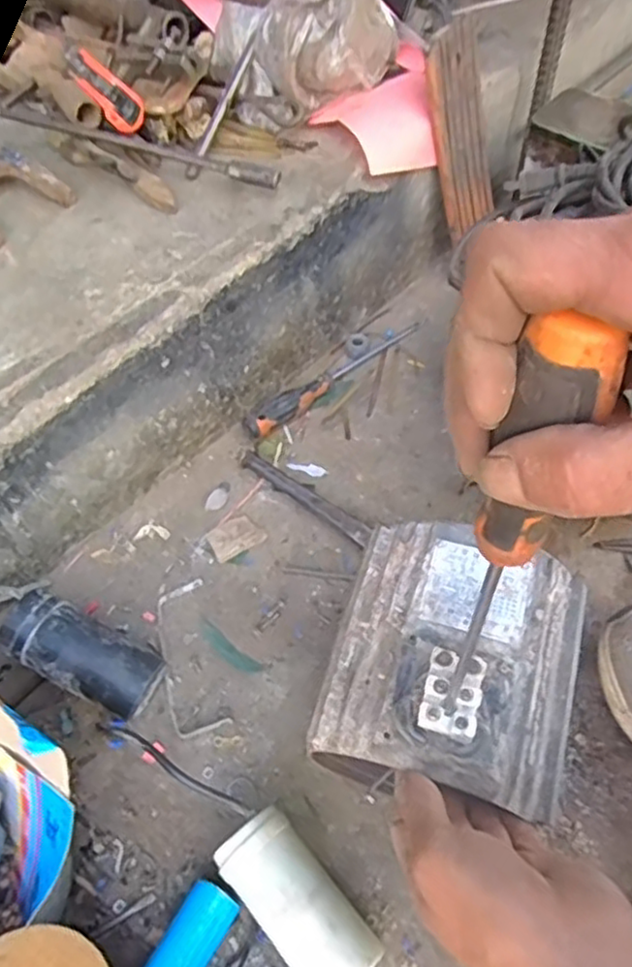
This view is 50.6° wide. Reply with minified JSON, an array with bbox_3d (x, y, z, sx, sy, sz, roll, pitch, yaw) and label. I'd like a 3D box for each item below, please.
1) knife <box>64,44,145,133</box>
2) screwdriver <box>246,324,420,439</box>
[{"bbox_3d":[-0.217,-0.394,0.660,0.032,0.024,0.158,-32,61,-15],"label":"knife"},{"bbox_3d":[0.024,-0.119,0.729,0.025,0.027,0.249,38,55,25],"label":"screwdriver"}]

